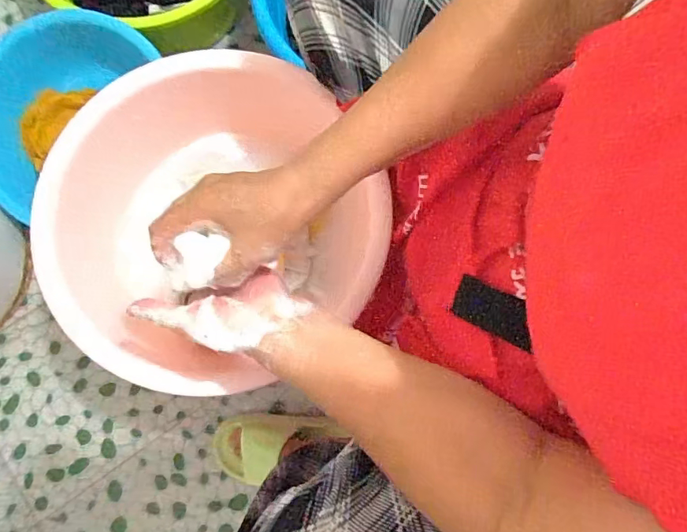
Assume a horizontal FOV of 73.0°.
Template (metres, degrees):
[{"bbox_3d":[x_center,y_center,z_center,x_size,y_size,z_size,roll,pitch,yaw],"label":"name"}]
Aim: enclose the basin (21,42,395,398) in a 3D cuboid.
[{"bbox_3d":[-0.149,-0.052,0.574,0.353,0.140,0.362,0,78,-2],"label":"basin"}]

